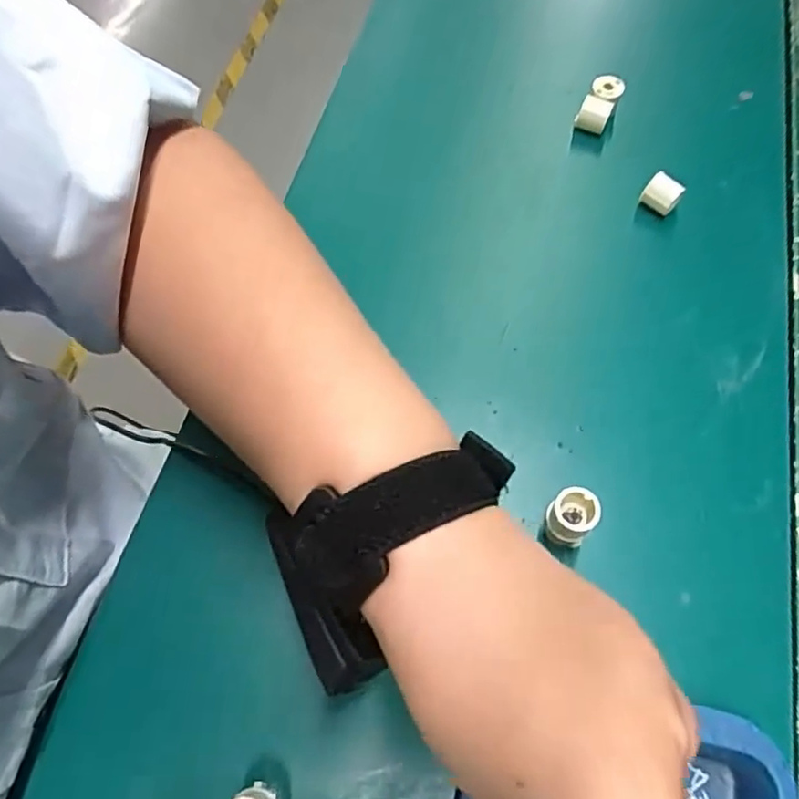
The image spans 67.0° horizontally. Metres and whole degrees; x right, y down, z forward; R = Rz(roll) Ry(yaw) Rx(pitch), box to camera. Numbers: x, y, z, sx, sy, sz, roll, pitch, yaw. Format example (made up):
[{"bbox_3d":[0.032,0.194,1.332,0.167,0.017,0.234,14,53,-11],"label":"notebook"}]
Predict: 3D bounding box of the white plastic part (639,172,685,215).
[{"bbox_3d":[0.157,-0.122,0.361,0.020,0.020,0.012,40,71,17],"label":"white plastic part"}]

